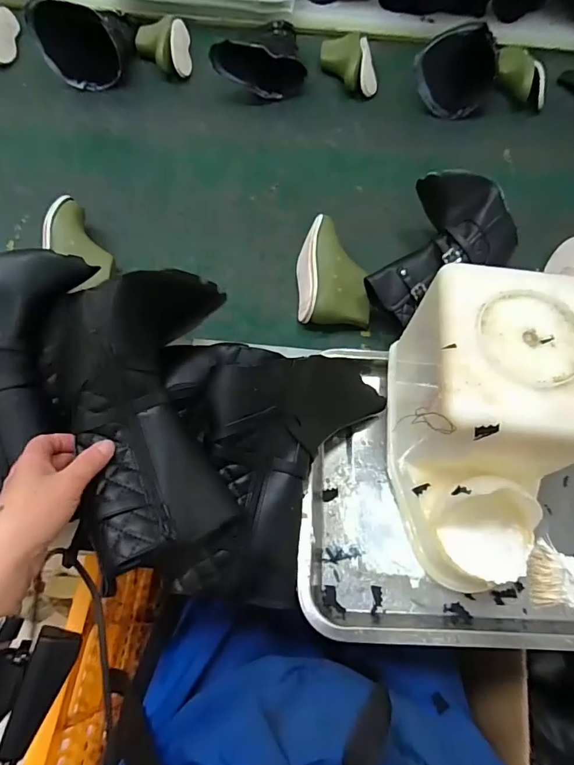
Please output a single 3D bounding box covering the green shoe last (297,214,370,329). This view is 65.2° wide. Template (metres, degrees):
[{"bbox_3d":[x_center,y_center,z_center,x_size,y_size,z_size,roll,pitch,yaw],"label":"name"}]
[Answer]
[{"bbox_3d":[0.063,-0.153,0.622,0.096,0.057,0.163,0,62,-2],"label":"green shoe last"}]

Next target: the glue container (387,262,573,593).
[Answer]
[{"bbox_3d":[0.170,0.043,0.395,0.130,0.173,0.222,8,62,2],"label":"glue container"}]

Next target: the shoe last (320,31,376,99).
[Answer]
[{"bbox_3d":[0.124,-0.641,0.895,0.117,0.060,0.165,4,62,0],"label":"shoe last"}]

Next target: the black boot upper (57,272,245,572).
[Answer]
[{"bbox_3d":[-0.114,0.024,0.379,0.122,0.080,0.220,-7,83,-6],"label":"black boot upper"}]

